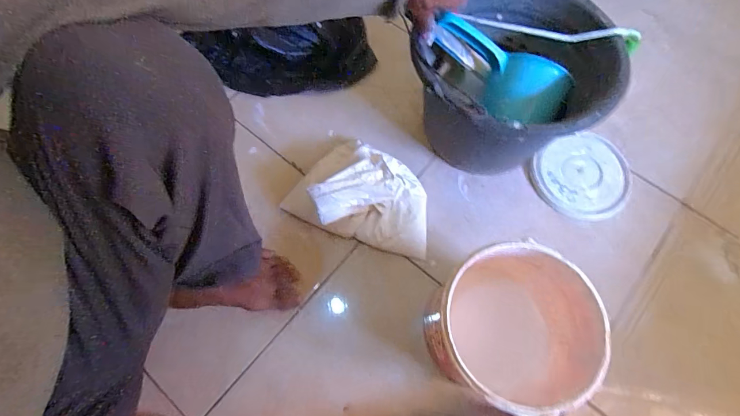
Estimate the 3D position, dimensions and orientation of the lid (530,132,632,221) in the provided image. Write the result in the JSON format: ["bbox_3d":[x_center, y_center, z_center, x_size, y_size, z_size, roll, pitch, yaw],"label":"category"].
[{"bbox_3d":[0.385,-0.059,0.649,0.172,0.025,0.154,-27,71,-9],"label":"lid"}]

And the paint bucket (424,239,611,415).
[{"bbox_3d":[0.188,0.154,0.482,0.205,0.184,0.183,-26,71,-9],"label":"paint bucket"}]

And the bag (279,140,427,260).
[{"bbox_3d":[-0.013,-0.034,0.604,0.244,0.109,0.157,18,71,7],"label":"bag"}]

